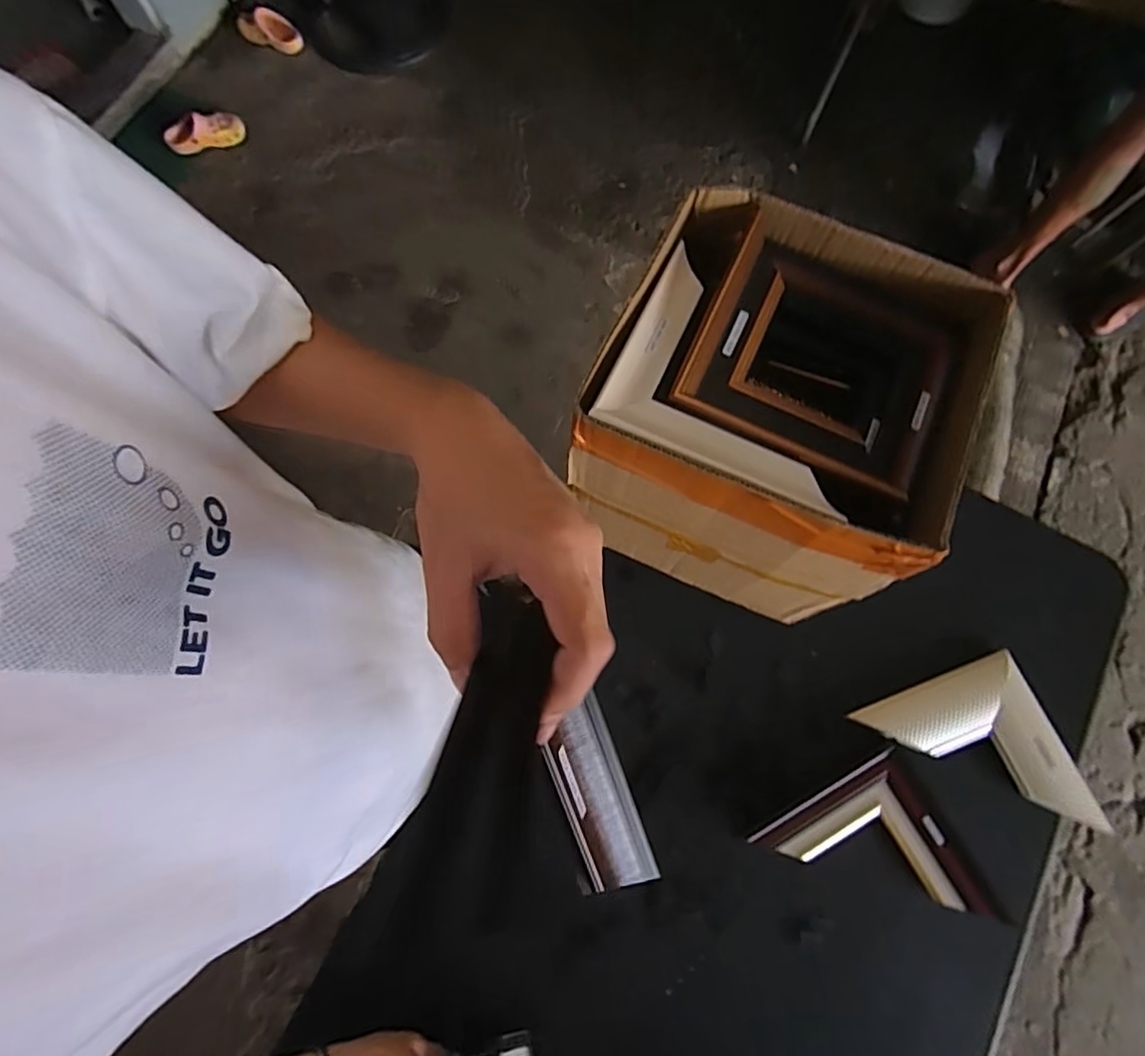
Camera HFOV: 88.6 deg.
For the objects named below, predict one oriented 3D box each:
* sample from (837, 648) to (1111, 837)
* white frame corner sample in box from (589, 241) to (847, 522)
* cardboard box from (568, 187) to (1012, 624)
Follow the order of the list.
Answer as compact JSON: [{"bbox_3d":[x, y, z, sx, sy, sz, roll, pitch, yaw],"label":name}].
[{"bbox_3d":[0.443,0.201,0.631,0.245,0.022,0.134,21,75,7],"label":"sample"},{"bbox_3d":[0.133,-0.120,0.456,0.185,0.025,0.178,24,75,8],"label":"white frame corner sample in box"},{"bbox_3d":[0.174,-0.098,0.565,0.272,0.246,0.264,23,75,8],"label":"cardboard box"}]

